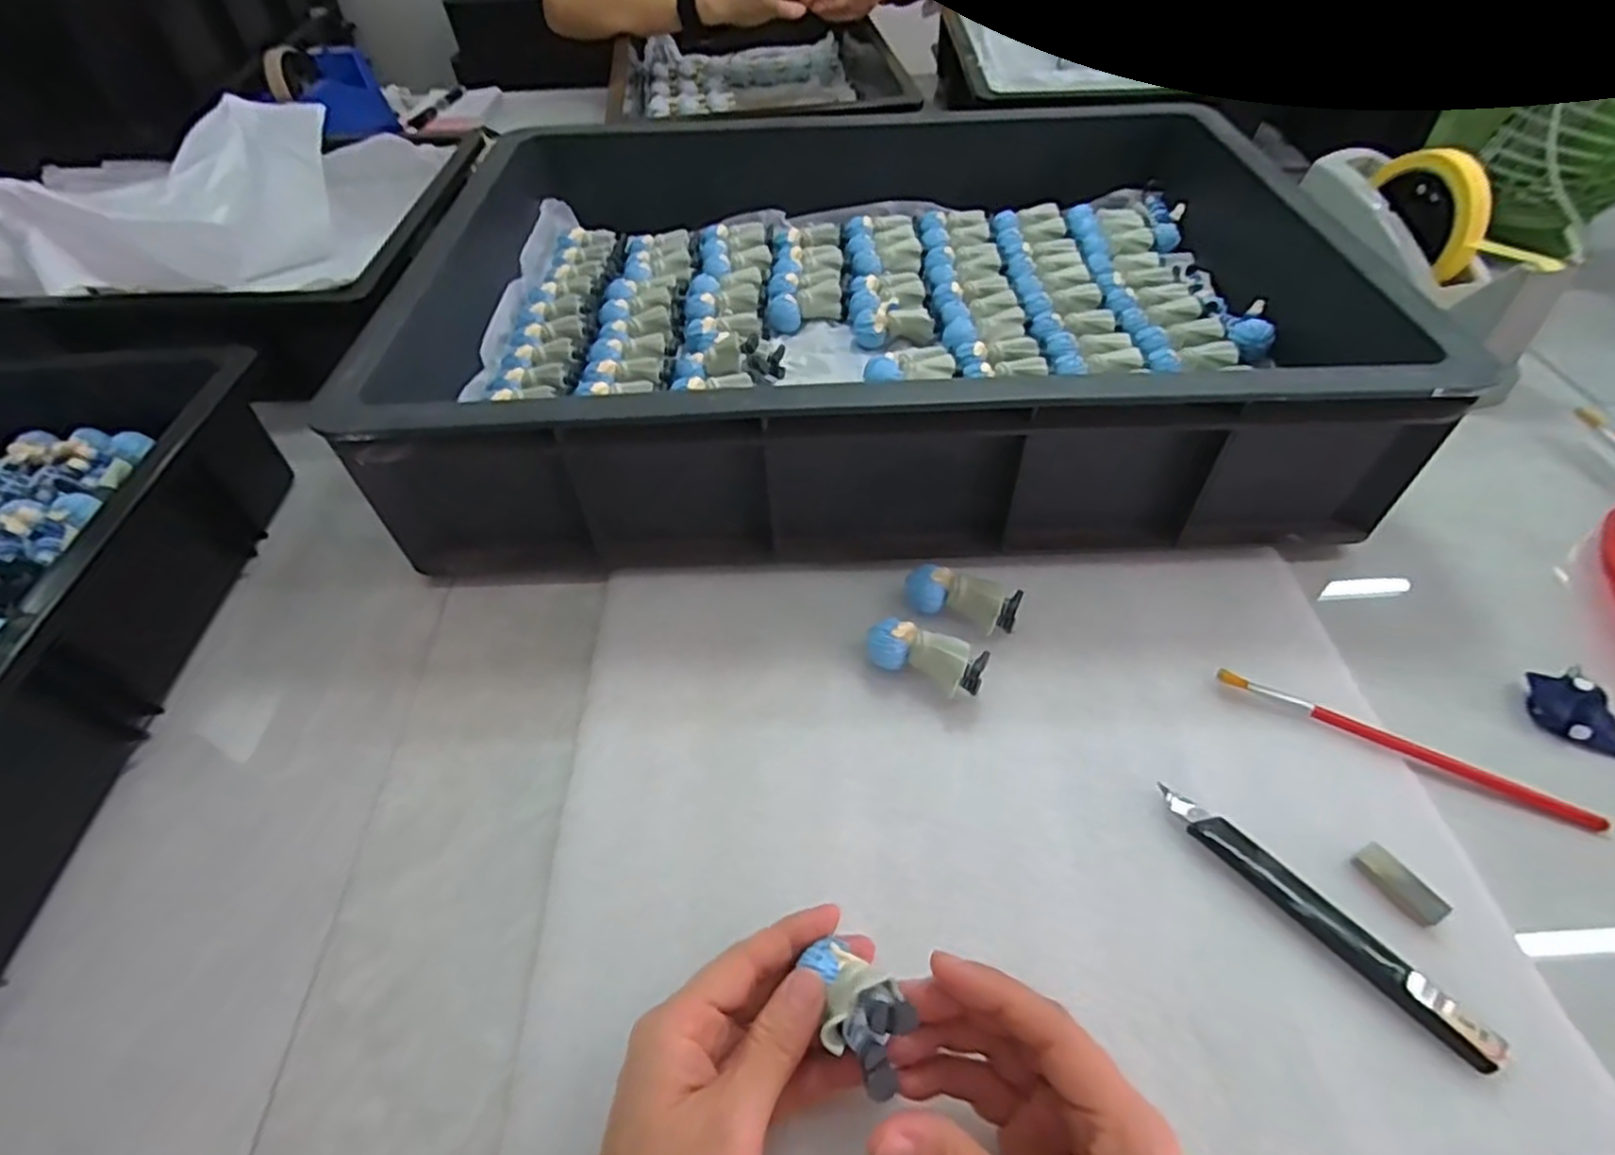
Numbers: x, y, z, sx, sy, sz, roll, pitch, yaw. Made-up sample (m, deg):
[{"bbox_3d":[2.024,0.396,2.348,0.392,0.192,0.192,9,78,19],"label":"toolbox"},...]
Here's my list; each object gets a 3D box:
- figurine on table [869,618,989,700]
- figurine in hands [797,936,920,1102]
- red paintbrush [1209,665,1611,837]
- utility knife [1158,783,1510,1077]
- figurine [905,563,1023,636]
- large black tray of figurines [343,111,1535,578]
[{"bbox_3d":[0.061,0.044,0.377,0.059,0.031,0.024,20,54,18],"label":"figurine on table"},{"bbox_3d":[0.016,0.146,0.250,0.028,0.024,0.054,-23,10,-15],"label":"figurine in hands"},{"bbox_3d":[0.288,0.081,0.352,0.164,0.011,0.013,21,56,19],"label":"red paintbrush"},{"bbox_3d":[0.211,0.138,0.300,0.018,0.008,0.136,-35,57,-24],"label":"utility knife"},{"bbox_3d":[0.085,0.012,0.401,0.060,0.031,0.022,25,56,21],"label":"figurine"},{"bbox_3d":[0.044,-0.199,0.511,0.570,0.120,0.392,-2,52,2],"label":"large black tray of figurines"}]

